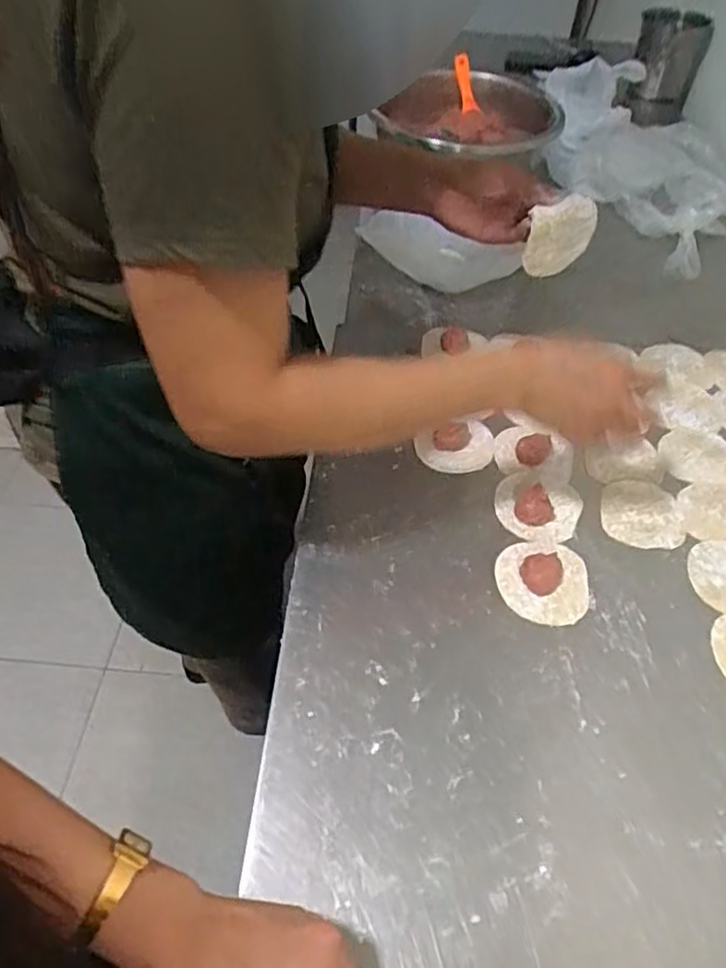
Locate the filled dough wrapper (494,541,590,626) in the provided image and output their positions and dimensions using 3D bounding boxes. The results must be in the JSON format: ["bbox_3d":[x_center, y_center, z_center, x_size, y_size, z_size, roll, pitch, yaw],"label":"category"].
[{"bbox_3d":[0.160,0.080,0.587,0.080,0.021,0.080,1,51,-1],"label":"filled dough wrapper"}]

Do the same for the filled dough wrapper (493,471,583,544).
[{"bbox_3d":[0.165,0.019,0.634,0.078,0.018,0.076,1,51,-1],"label":"filled dough wrapper"}]

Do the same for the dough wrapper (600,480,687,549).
[{"bbox_3d":[0.267,0.027,0.640,0.077,0.004,0.078,1,51,-1],"label":"dough wrapper"}]

